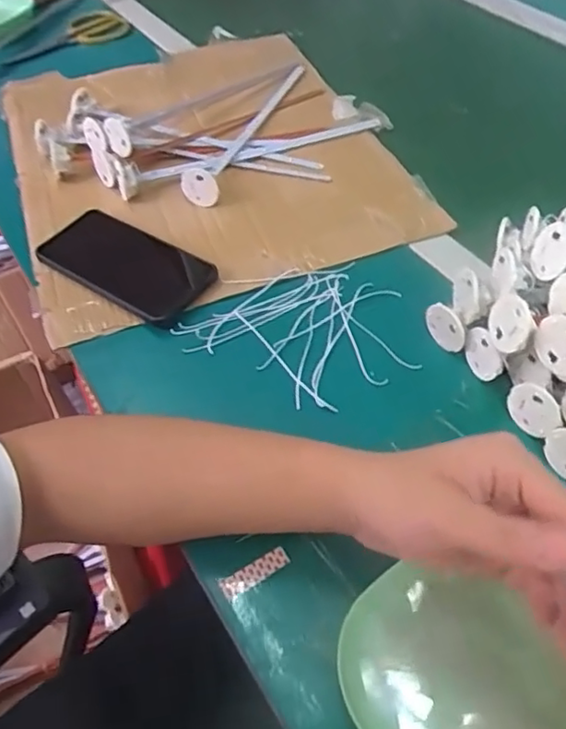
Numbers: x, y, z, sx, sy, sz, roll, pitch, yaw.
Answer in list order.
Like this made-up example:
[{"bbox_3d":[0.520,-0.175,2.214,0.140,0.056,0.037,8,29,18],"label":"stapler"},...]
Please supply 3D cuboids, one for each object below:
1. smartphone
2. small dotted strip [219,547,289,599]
[{"bbox_3d":[-0.139,-0.090,0.543,0.160,0.016,0.080,31,59,24],"label":"smartphone"},{"bbox_3d":[-0.017,0.129,0.375,0.044,0.004,0.013,-26,64,-13],"label":"small dotted strip"}]

